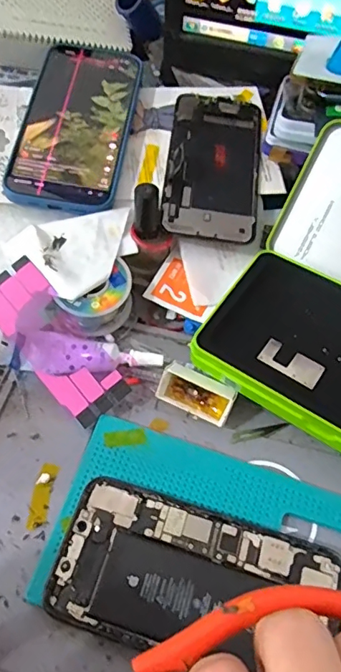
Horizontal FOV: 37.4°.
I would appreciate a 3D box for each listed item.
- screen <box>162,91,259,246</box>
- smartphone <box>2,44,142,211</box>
[{"bbox_3d":[0.035,-0.136,0.397,0.070,0.004,0.142,8,65,-2],"label":"screen"},{"bbox_3d":[-0.072,-0.168,0.395,0.080,0.007,0.160,10,66,-2],"label":"smartphone"}]

